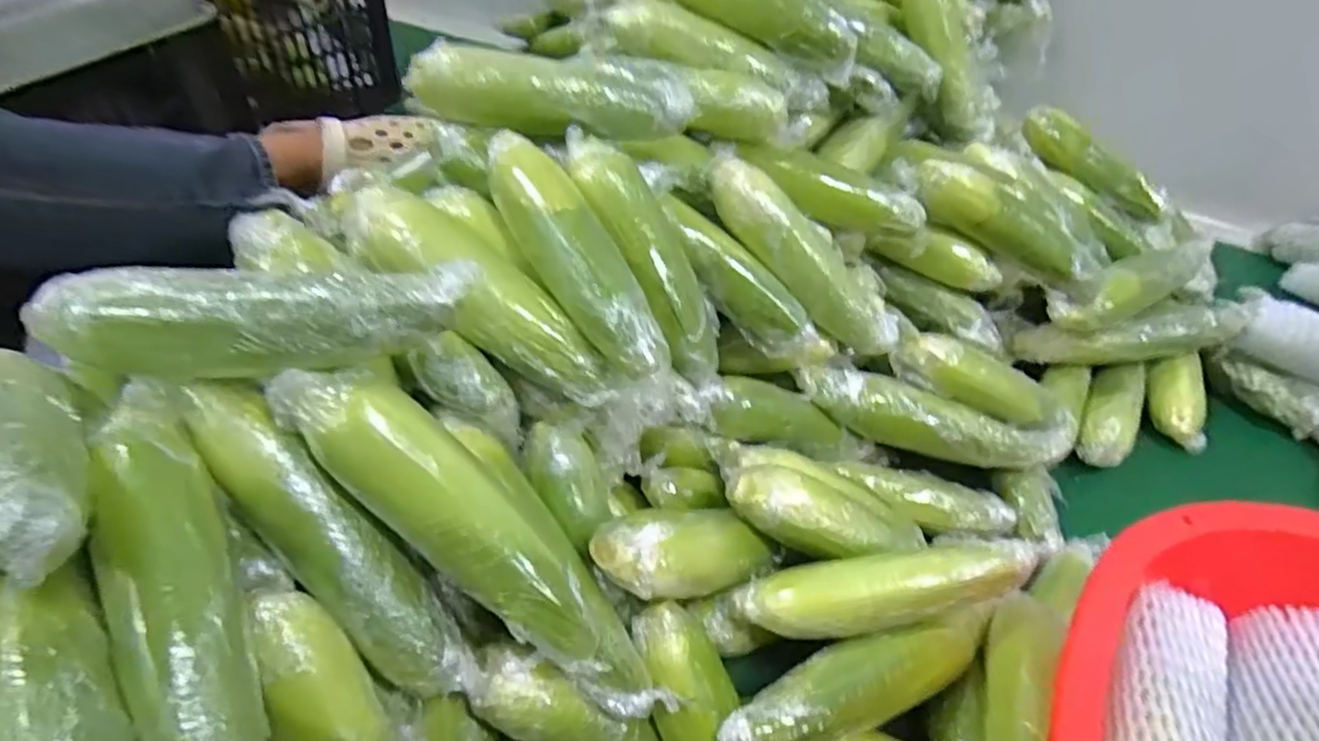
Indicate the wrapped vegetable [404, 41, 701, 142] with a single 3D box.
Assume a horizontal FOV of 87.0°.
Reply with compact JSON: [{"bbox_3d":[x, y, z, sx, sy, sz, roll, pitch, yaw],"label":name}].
[{"bbox_3d":[-0.083,-0.218,0.544,0.218,0.054,0.047,0,46,-5],"label":"wrapped vegetable"}]

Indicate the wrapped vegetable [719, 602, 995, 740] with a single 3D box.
[{"bbox_3d":[0.151,0.216,0.488,0.242,0.055,0.053,-13,49,-17],"label":"wrapped vegetable"}]

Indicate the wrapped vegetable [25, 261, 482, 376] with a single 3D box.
[{"bbox_3d":[-0.207,-0.026,0.359,0.215,0.045,0.045,-2,46,-7],"label":"wrapped vegetable"}]

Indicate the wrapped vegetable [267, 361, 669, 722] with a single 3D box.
[{"bbox_3d":[-0.092,0.101,0.405,0.290,0.055,0.068,50,47,-19],"label":"wrapped vegetable"}]

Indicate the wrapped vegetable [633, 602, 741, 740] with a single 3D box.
[{"bbox_3d":[0.044,0.259,0.466,0.058,0.041,0.217,-23,89,-25],"label":"wrapped vegetable"}]

